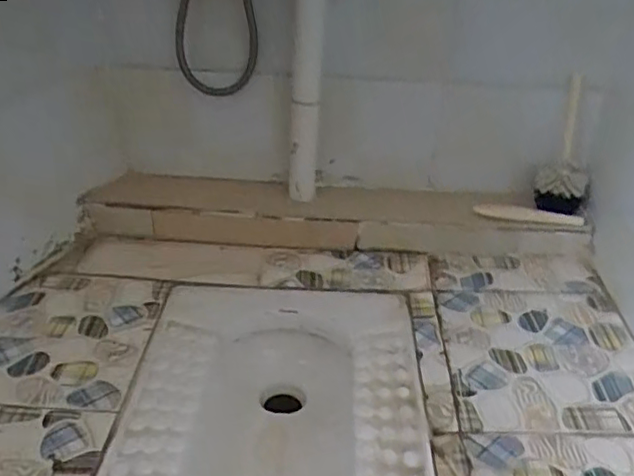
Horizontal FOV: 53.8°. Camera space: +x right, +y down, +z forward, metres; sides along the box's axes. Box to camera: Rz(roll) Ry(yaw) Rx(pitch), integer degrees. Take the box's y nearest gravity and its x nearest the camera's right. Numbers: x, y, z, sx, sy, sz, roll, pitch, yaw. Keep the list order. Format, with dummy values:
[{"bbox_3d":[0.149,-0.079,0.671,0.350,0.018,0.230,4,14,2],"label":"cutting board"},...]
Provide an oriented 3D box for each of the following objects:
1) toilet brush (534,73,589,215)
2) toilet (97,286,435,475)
[{"bbox_3d":[0.484,-0.177,1.211,0.091,0.076,0.280,12,68,13],"label":"toilet brush"},{"bbox_3d":[-0.055,0.265,0.857,0.389,0.150,0.545,2,32,1],"label":"toilet"}]

